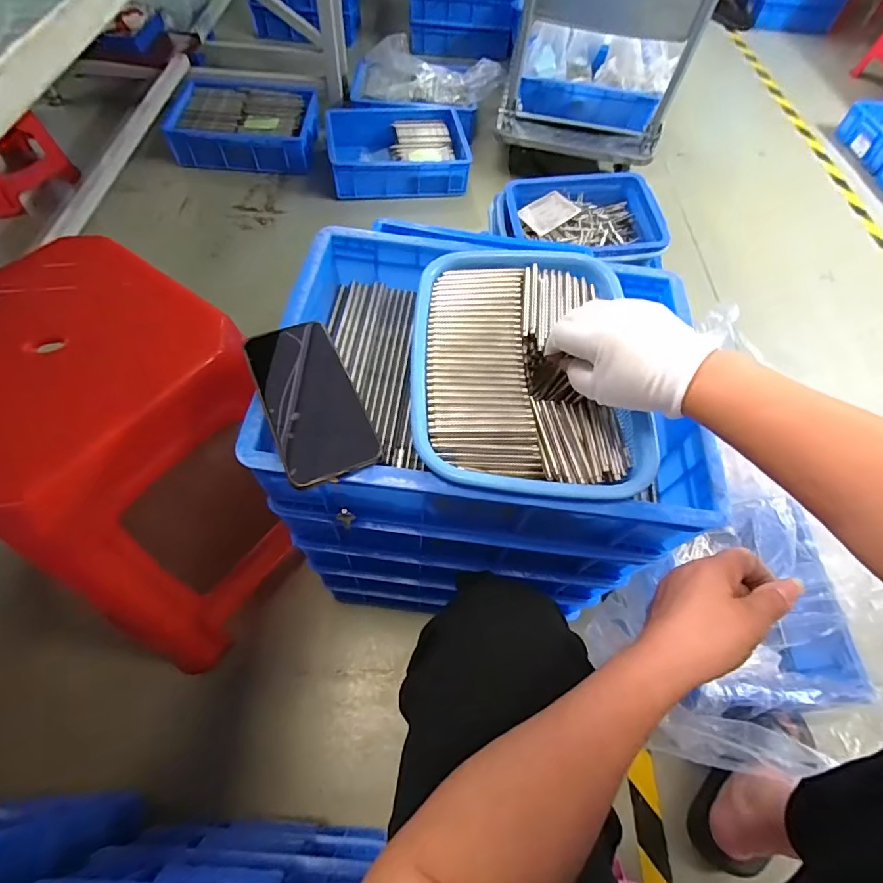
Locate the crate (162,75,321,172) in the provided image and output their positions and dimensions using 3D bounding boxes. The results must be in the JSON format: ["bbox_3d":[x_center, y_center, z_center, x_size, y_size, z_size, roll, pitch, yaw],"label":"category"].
[{"bbox_3d":[-0.617,-1.004,1.494,0.450,0.104,0.335,4,59,-2],"label":"crate"}]

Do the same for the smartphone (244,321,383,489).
[{"bbox_3d":[-0.112,-0.038,0.399,0.075,0.012,0.152,-21,64,-16],"label":"smartphone"}]

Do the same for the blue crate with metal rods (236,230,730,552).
[{"bbox_3d":[0.045,-0.061,0.501,0.407,0.119,0.312,7,59,-1],"label":"blue crate with metal rods"}]

